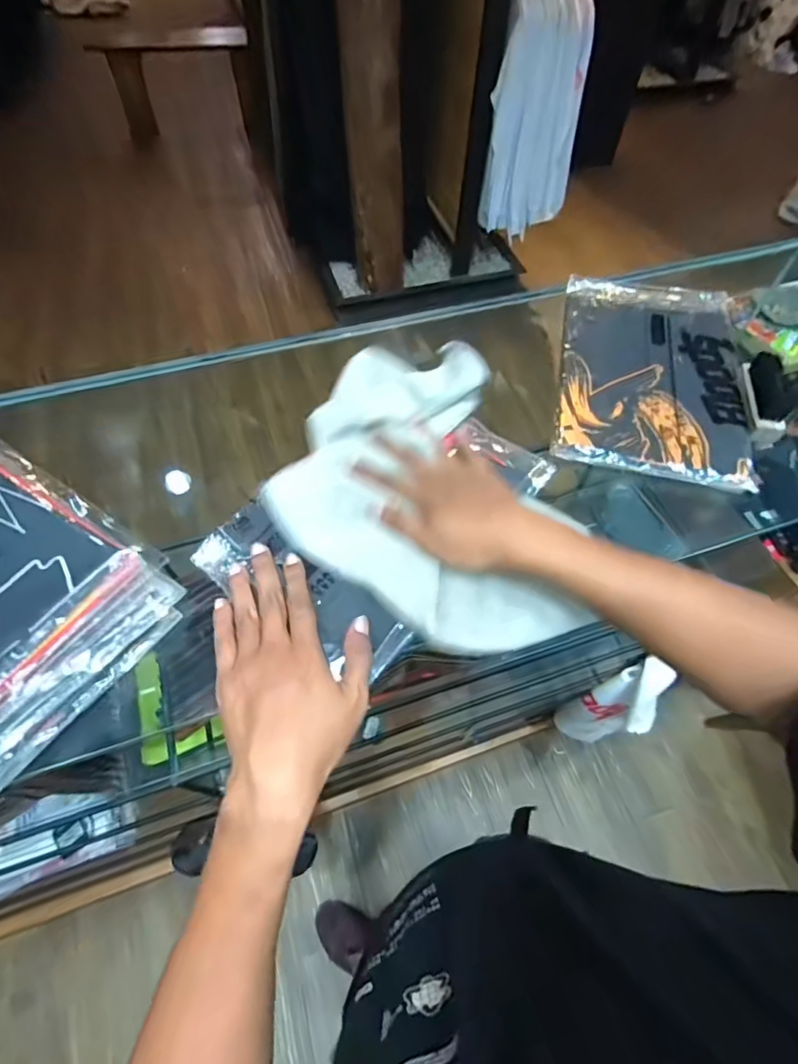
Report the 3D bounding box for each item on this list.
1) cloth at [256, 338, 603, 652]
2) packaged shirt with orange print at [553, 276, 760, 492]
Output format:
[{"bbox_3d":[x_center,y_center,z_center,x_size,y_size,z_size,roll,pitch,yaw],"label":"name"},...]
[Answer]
[{"bbox_3d":[0.006,-0.038,0.460,0.229,0.053,0.319,-18,60,-12],"label":"cloth"},{"bbox_3d":[0.282,-0.182,0.565,0.193,0.024,0.296,11,58,5],"label":"packaged shirt with orange print"}]

